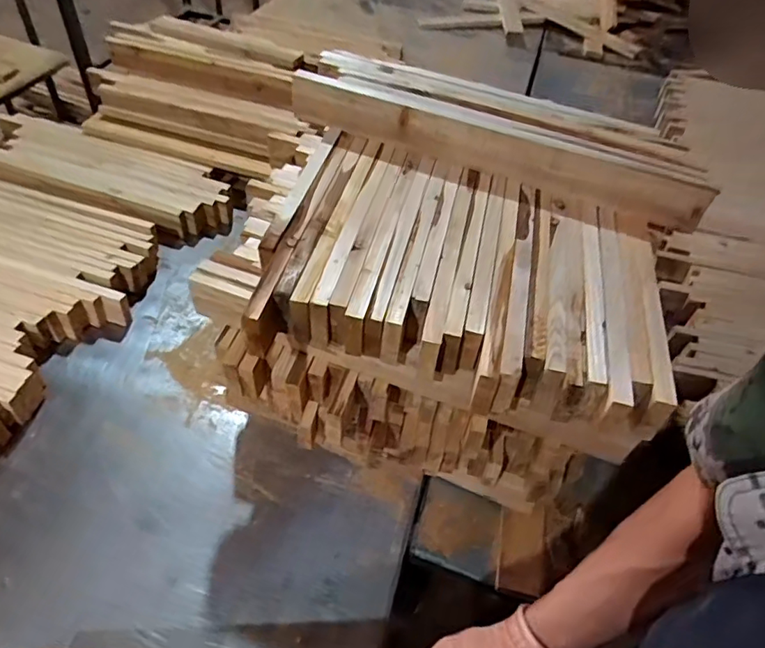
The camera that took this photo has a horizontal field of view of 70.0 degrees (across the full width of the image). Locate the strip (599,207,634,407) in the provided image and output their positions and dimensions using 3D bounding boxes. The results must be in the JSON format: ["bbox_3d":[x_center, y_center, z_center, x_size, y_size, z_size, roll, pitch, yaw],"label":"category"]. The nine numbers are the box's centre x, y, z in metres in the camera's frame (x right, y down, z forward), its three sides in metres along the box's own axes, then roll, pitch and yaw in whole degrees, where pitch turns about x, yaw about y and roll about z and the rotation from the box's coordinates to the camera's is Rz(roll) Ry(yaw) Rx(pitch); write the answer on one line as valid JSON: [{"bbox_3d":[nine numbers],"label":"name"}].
[{"bbox_3d":[0.242,-0.031,0.577,0.024,0.029,0.291,15,49,6],"label":"strip"}]

